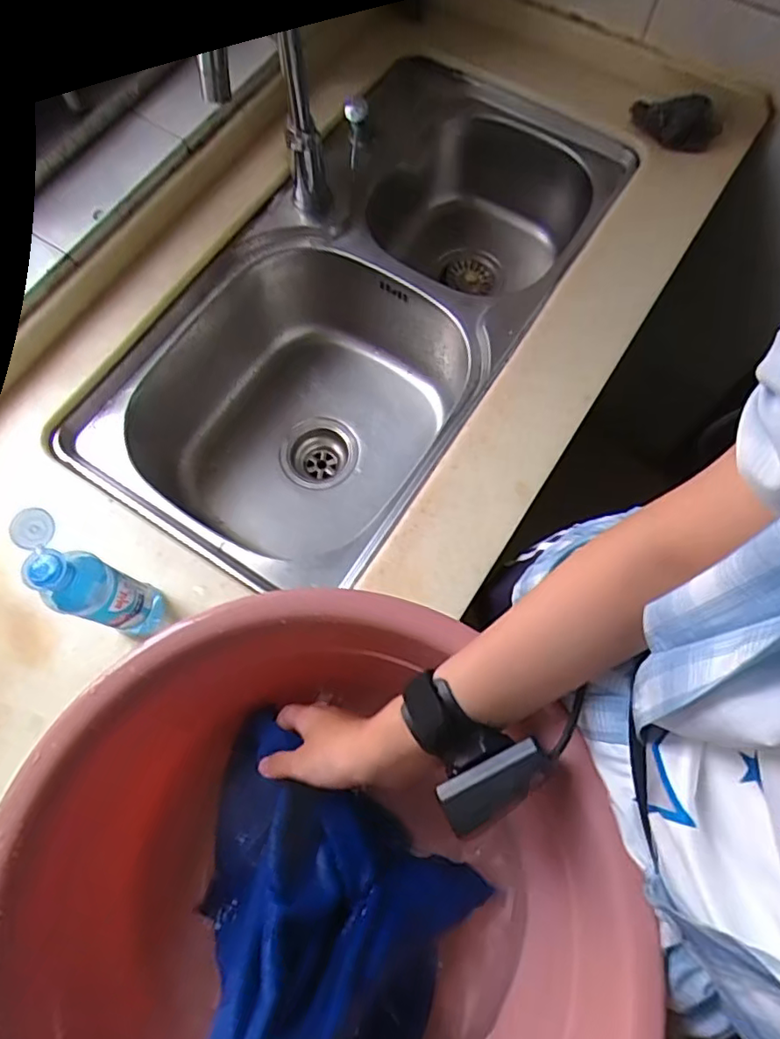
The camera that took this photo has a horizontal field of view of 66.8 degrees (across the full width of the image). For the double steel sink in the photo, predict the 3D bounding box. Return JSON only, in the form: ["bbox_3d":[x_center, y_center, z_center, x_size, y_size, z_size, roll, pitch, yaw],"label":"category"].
[{"bbox_3d":[-0.002,-0.299,0.865,0.391,0.263,0.846,30,74,9],"label":"double steel sink"}]

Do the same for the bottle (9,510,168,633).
[{"bbox_3d":[-0.251,0.055,0.506,0.044,0.180,0.071,-43,77,-13],"label":"bottle"}]

